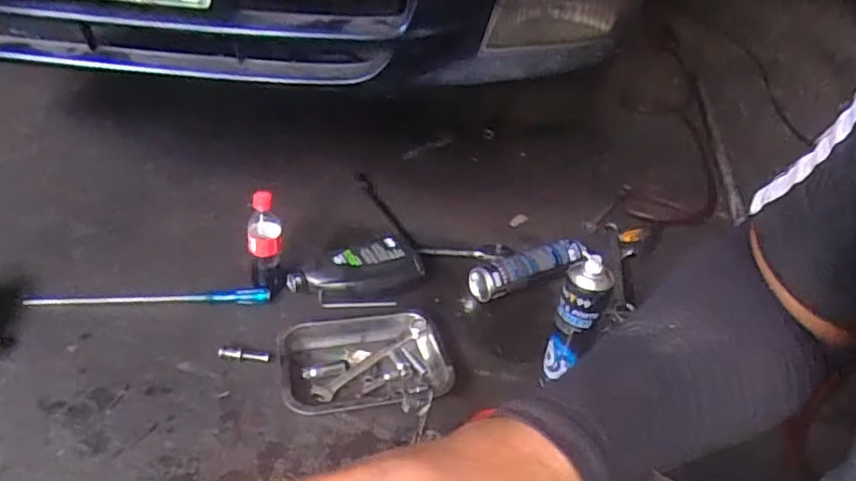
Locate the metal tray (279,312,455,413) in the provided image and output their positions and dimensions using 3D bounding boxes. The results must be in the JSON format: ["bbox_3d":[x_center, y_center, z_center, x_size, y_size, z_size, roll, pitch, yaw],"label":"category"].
[{"bbox_3d":[-0.098,0.193,0.942,0.252,0.038,0.183,-3,38,-13],"label":"metal tray"}]

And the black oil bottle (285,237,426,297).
[{"bbox_3d":[-0.121,0.062,1.100,0.248,0.062,0.107,-18,44,-30],"label":"black oil bottle"}]

